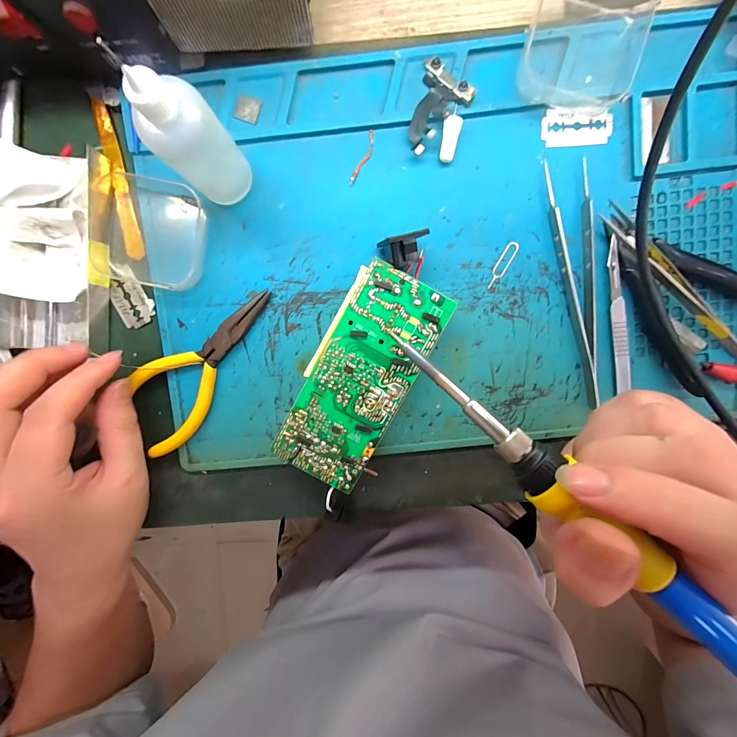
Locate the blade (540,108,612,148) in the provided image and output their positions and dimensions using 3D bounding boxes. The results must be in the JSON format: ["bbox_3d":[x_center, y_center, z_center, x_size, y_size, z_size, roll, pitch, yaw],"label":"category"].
[{"bbox_3d":[0.128,-0.147,0.202,0.042,0.004,0.021,1,96,1],"label":"blade"}]

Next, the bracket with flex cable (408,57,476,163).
[{"bbox_3d":[0.043,-0.155,0.198,0.031,0.008,0.053,16,96,-1],"label":"bracket with flex cable"}]

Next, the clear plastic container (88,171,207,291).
[{"bbox_3d":[-0.137,-0.086,0.205,0.065,0.015,0.066,9,96,0],"label":"clear plastic container"}]

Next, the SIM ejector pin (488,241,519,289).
[{"bbox_3d":[0.086,-0.066,0.210,0.008,0.004,0.032,29,95,-2],"label":"SIM ejector pin"}]

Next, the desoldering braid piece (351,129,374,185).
[{"bbox_3d":[-0.003,-0.131,0.204,0.006,0.004,0.033,23,96,-2],"label":"desoldering braid piece"}]

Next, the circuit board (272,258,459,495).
[{"bbox_3d":[-0.006,0.004,0.208,0.060,0.025,0.131,29,95,-2],"label":"circuit board"}]

